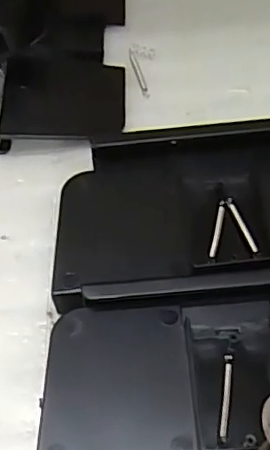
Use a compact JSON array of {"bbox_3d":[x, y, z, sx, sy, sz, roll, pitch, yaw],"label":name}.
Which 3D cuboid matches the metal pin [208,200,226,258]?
[{"bbox_3d":[0.038,0.001,0.277,0.004,0.004,0.033,11,60,10],"label":"metal pin"}]

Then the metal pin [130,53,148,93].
[{"bbox_3d":[0.002,-0.094,0.361,0.005,0.004,0.032,-14,60,-5],"label":"metal pin"}]

